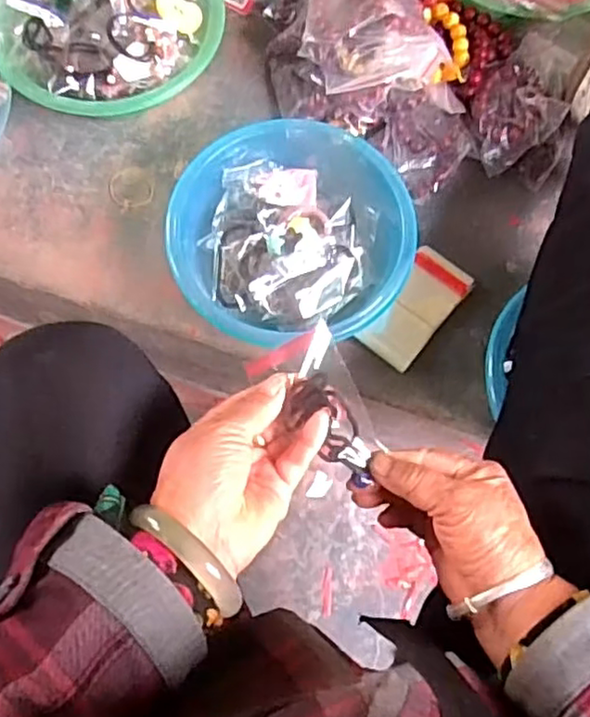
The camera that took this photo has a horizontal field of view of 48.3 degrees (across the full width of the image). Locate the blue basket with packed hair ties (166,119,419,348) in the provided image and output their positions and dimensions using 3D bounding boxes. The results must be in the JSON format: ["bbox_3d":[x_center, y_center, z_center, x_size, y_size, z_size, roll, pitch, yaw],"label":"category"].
[{"bbox_3d":[-0.007,-0.128,0.643,0.218,0.073,0.229,0,73,-1],"label":"blue basket with packed hair ties"}]

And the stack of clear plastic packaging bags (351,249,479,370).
[{"bbox_3d":[0.122,-0.049,0.656,0.060,0.016,0.127,34,76,8],"label":"stack of clear plastic packaging bags"}]

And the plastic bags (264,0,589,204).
[{"bbox_3d":[0.127,-0.293,0.681,0.323,0.103,0.230,8,73,1],"label":"plastic bags"}]

